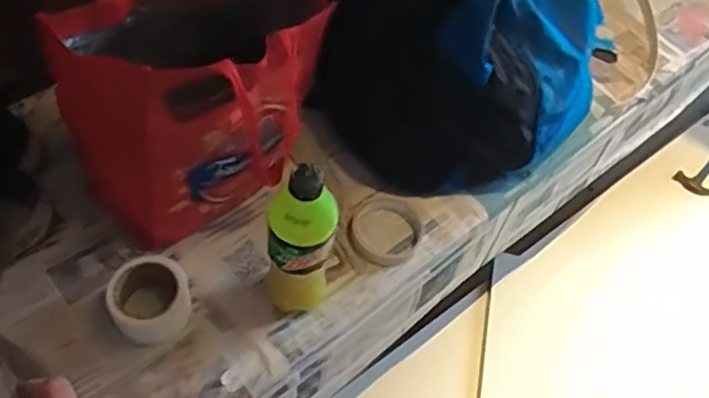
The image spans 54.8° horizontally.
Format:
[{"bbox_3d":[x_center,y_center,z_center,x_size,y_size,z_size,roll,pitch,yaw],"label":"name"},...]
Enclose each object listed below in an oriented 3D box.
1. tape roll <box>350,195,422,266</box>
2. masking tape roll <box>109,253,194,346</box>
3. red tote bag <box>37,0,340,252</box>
[{"bbox_3d":[0.037,0.034,0.806,0.081,0.013,0.095,13,55,2],"label":"tape roll"},{"bbox_3d":[-0.209,0.102,0.702,0.078,0.045,0.075,3,55,-5],"label":"masking tape roll"},{"bbox_3d":[-0.155,-0.095,0.725,0.273,0.236,0.140,-19,60,-19],"label":"red tote bag"}]

